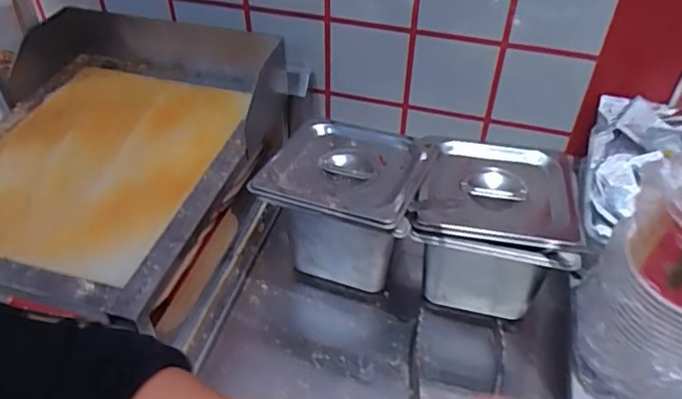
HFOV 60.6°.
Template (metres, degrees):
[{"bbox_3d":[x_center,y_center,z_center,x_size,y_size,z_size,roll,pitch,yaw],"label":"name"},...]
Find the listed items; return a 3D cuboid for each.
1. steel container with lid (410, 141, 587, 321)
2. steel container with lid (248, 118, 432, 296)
[{"bbox_3d":[0.176,0.033,0.692,0.168,0.158,0.163,10,45,10],"label":"steel container with lid"},{"bbox_3d":[0.005,0.015,0.730,0.183,0.163,0.162,15,46,14],"label":"steel container with lid"}]

